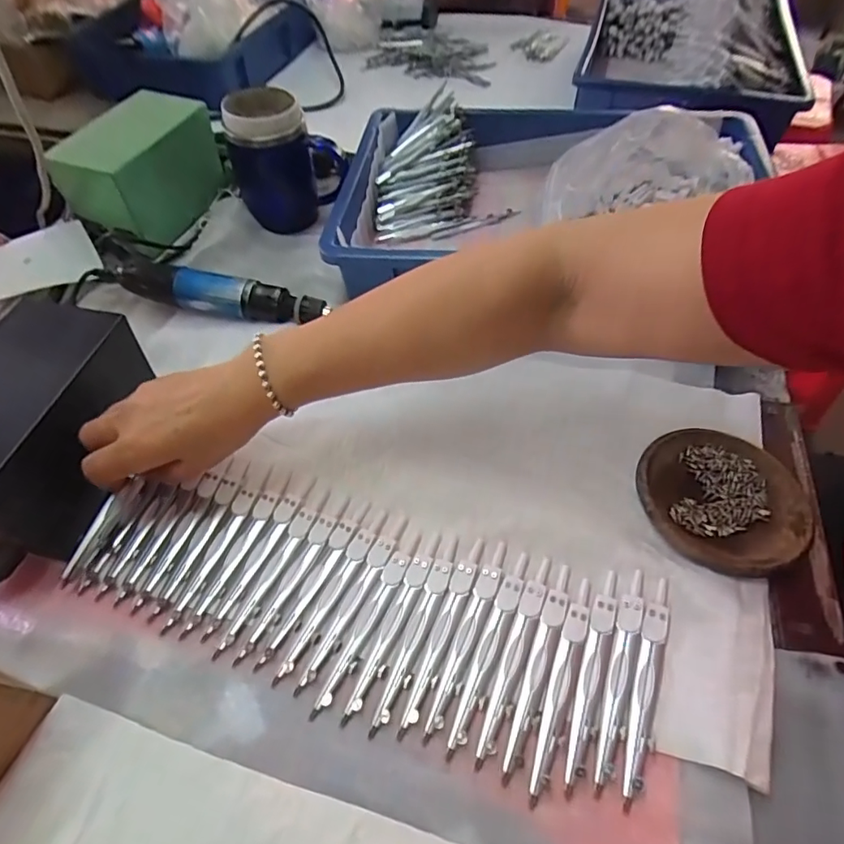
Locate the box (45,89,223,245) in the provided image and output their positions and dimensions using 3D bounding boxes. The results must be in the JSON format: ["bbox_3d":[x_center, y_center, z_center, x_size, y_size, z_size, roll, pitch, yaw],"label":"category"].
[{"bbox_3d":[-0.318,-0.288,0.587,0.093,0.106,0.167,13,55,11],"label":"box"}]

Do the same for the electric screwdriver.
[{"bbox_3d":[-0.204,-0.127,0.504,0.212,0.035,0.033,12,55,10],"label":"electric screwdriver"}]

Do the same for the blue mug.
[{"bbox_3d":[-0.154,-0.299,0.569,0.115,0.116,0.093,-19,56,-12],"label":"blue mug"}]

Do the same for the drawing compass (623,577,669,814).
[{"bbox_3d":[0.136,0.156,0.305,0.014,0.007,0.128,15,56,12],"label":"drawing compass"}]

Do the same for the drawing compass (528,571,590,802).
[{"bbox_3d":[0.086,0.158,0.310,0.013,0.010,0.126,17,56,13],"label":"drawing compass"}]

